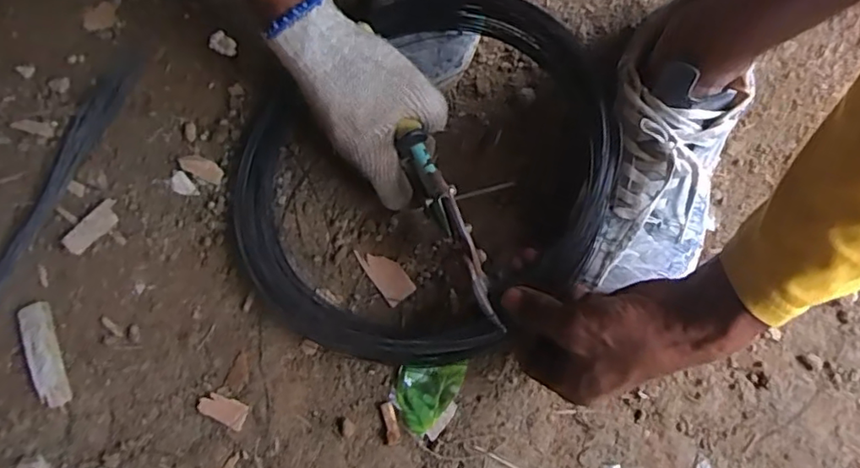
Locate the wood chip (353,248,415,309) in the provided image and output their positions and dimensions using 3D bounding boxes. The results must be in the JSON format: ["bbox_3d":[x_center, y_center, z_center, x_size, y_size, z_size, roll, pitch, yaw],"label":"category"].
[{"bbox_3d":[-0.038,0.033,0.488,0.027,0.004,0.056,-36,75,-11],"label":"wood chip"}]

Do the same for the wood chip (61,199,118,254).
[{"bbox_3d":[-0.298,-0.007,0.504,0.016,0.015,0.053,36,75,11],"label":"wood chip"}]

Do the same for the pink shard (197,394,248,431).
[{"bbox_3d":[-0.166,0.140,0.457,0.040,0.005,0.019,22,73,7],"label":"pink shard"}]

